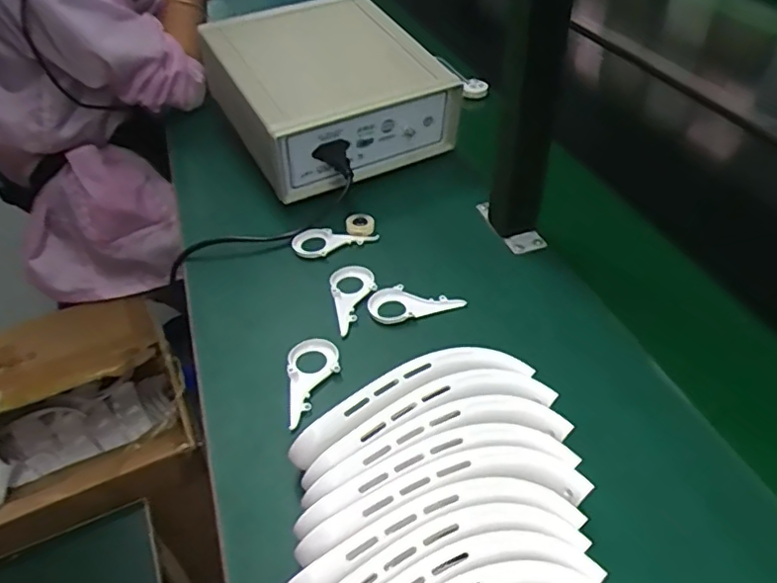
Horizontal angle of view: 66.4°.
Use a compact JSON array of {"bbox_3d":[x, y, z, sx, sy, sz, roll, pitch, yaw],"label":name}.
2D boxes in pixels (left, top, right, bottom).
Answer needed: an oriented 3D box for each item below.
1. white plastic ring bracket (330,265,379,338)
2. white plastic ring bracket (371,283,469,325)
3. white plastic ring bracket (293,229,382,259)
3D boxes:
[{"bbox_3d":[-0.035,0.004,0.620,0.047,0.008,0.101,-10,43,-8],"label":"white plastic ring bracket"},{"bbox_3d":[0.026,0.008,0.612,0.094,0.011,0.045,-14,43,-12],"label":"white plastic ring bracket"},{"bbox_3d":[-0.063,-0.062,0.696,0.096,0.011,0.038,-14,43,-12],"label":"white plastic ring bracket"}]

